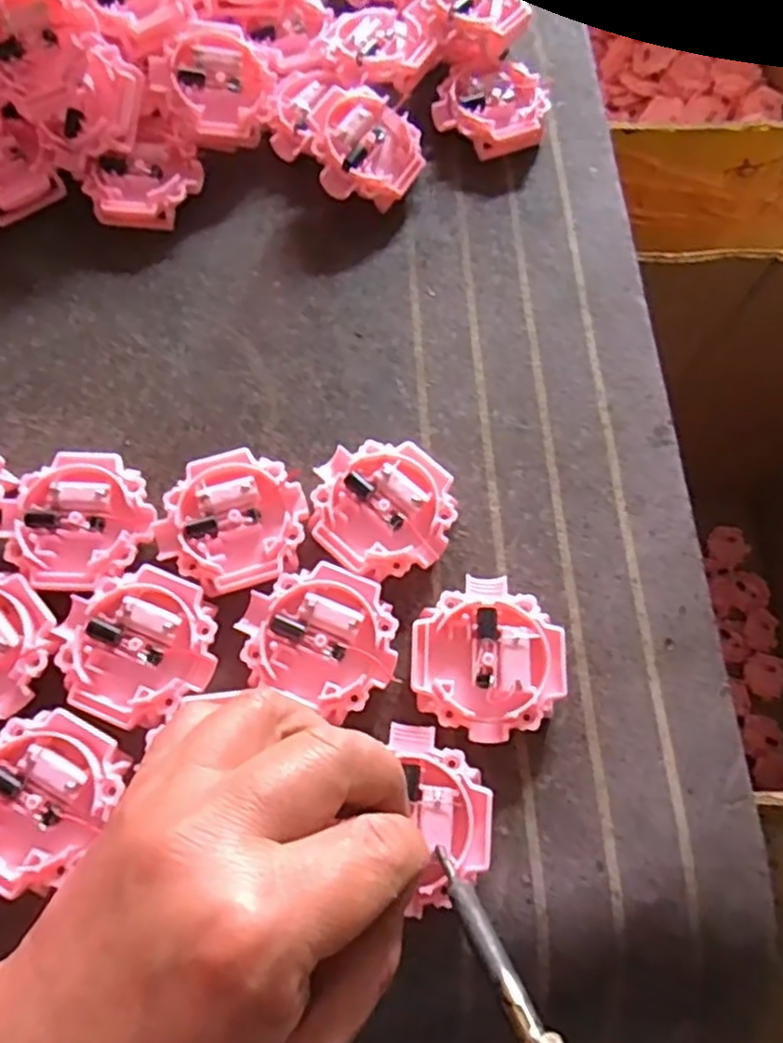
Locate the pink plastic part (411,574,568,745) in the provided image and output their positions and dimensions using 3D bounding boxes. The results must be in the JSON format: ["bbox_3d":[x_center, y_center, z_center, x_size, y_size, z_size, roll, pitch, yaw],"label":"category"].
[{"bbox_3d":[0.034,0.047,0.248,0.051,0.013,0.054,2,69,1],"label":"pink plastic part"}]

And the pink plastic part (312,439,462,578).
[{"bbox_3d":[-0.004,-0.005,0.268,0.054,0.013,0.051,39,74,14],"label":"pink plastic part"}]

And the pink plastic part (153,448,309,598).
[{"bbox_3d":[-0.060,0.000,0.264,0.054,0.011,0.051,-15,70,-6],"label":"pink plastic part"}]

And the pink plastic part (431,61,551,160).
[{"bbox_3d":[0.048,-0.198,0.344,0.053,0.020,0.047,3,69,1],"label":"pink plastic part"}]

